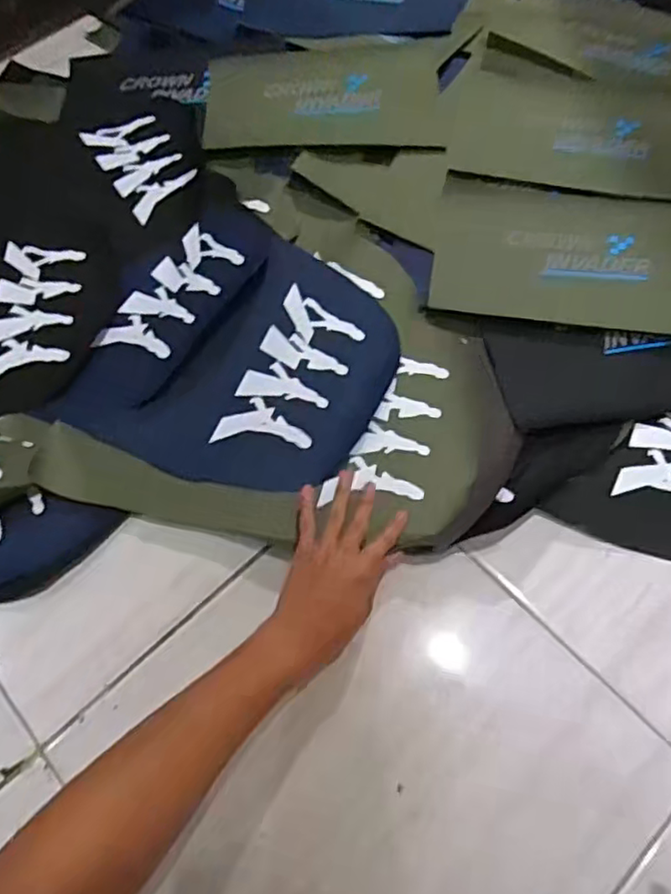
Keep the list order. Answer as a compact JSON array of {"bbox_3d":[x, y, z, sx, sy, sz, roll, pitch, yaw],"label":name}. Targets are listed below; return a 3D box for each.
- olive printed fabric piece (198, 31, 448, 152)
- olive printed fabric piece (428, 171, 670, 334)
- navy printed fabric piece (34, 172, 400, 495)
[{"bbox_3d":[-0.012,-0.483,0.854,0.321,0.012,0.200,-3,66,1],"label":"olive printed fabric piece"},{"bbox_3d":[0.278,-0.228,0.730,0.314,0.012,0.203,8,67,6],"label":"olive printed fabric piece"},{"bbox_3d":[-0.098,-0.122,0.687,0.319,0.021,0.336,19,69,11],"label":"navy printed fabric piece"}]

